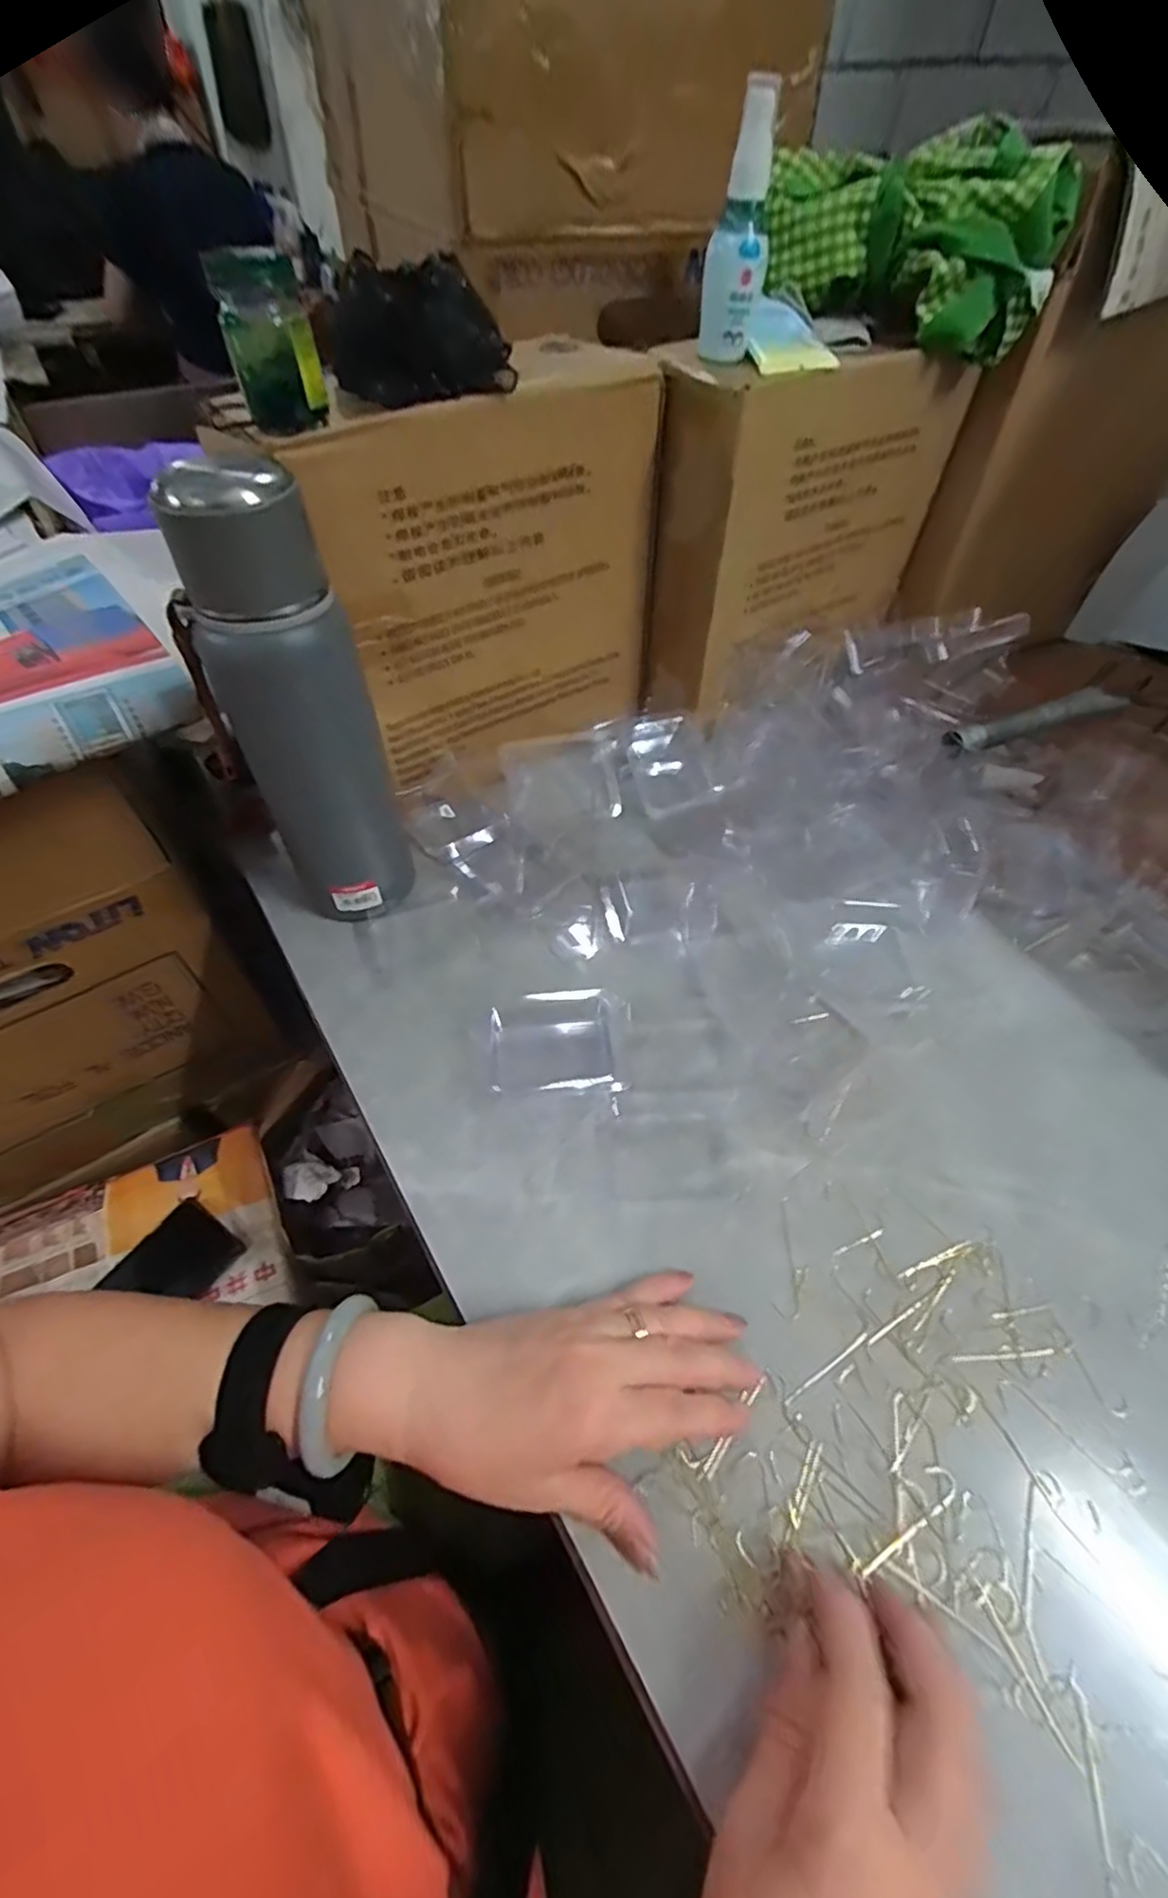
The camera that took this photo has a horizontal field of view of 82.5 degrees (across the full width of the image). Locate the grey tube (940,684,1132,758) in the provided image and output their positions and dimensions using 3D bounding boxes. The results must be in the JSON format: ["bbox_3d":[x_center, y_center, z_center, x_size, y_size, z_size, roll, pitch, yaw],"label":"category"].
[{"bbox_3d":[0.382,-0.196,0.563,0.181,0.016,0.026,-17,54,-15],"label":"grey tube"}]

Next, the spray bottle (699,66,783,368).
[{"bbox_3d":[0.097,-0.448,0.420,0.037,0.120,0.034,9,52,6],"label":"spray bottle"}]

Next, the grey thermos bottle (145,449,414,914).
[{"bbox_3d":[-0.167,-0.127,0.408,0.084,0.276,0.066,-24,57,-18],"label":"grey thermos bottle"}]

